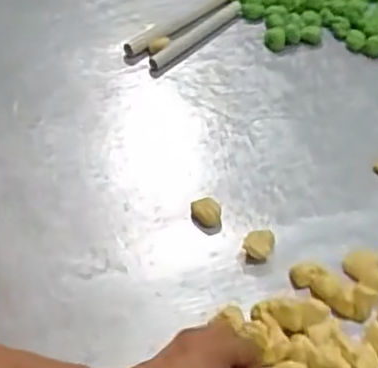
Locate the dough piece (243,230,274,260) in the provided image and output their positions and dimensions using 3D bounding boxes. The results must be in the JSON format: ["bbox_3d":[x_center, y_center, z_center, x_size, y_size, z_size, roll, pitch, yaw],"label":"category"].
[{"bbox_3d":[0.077,0.065,0.675,0.029,0.023,0.034,15,50,12],"label":"dough piece"}]

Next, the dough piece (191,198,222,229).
[{"bbox_3d":[0.020,0.034,0.715,0.035,0.024,0.029,4,49,3],"label":"dough piece"}]

